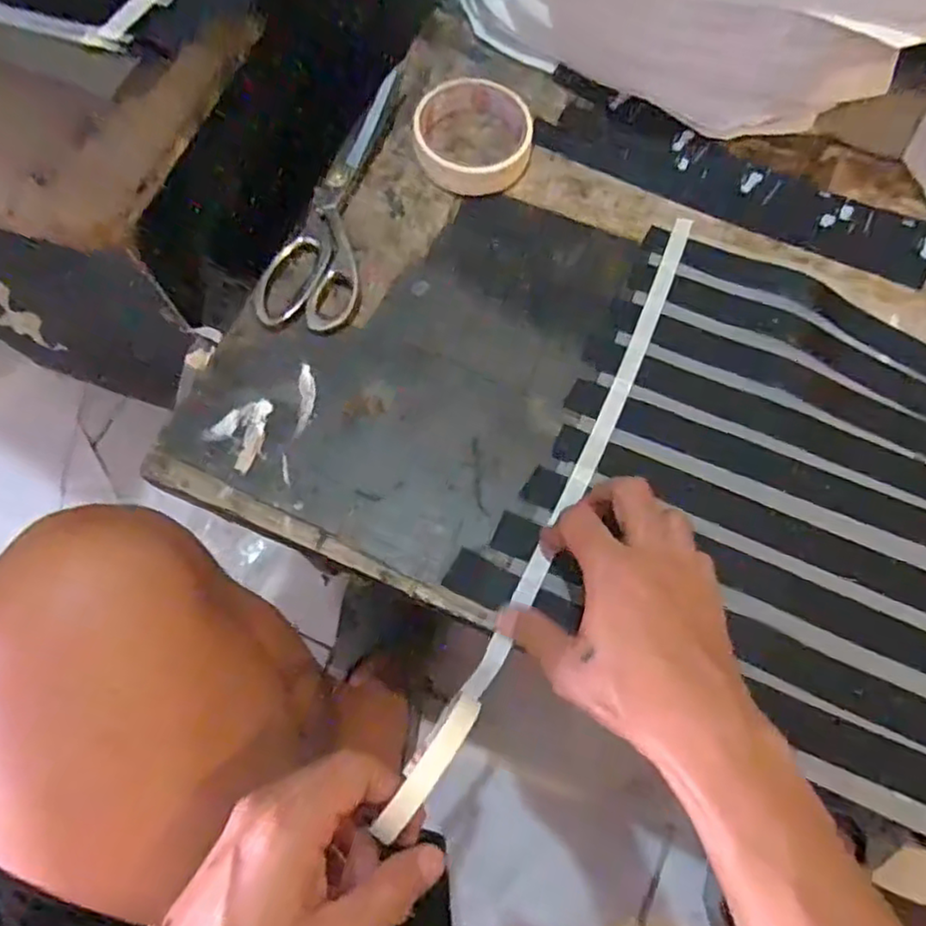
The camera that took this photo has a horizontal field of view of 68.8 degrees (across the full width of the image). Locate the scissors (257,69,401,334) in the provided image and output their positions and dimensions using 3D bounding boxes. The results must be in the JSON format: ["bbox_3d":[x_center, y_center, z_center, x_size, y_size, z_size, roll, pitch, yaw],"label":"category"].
[{"bbox_3d":[-0.099,-0.194,0.493,0.069,0.026,0.211,6,68,2],"label":"scissors"}]

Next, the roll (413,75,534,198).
[{"bbox_3d":[0.008,-0.249,0.513,0.086,0.022,0.089,7,68,3],"label":"roll"}]

